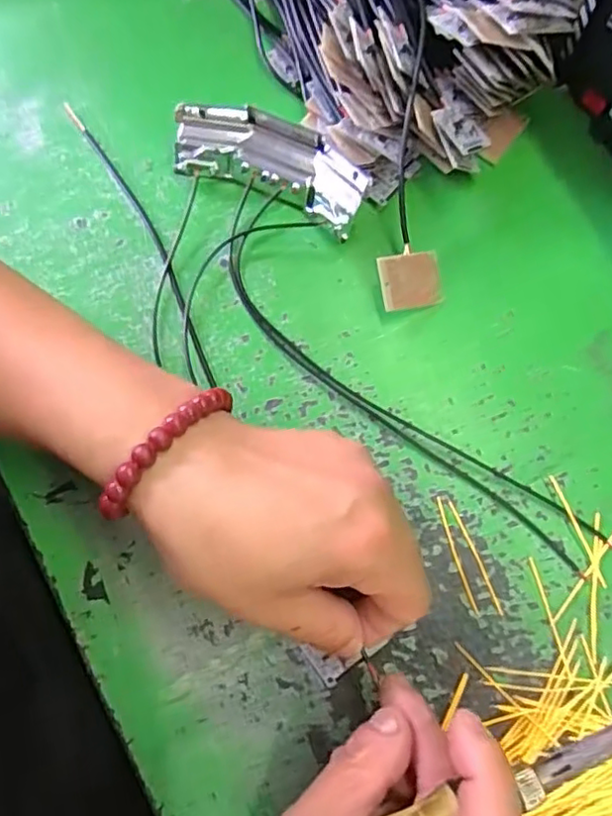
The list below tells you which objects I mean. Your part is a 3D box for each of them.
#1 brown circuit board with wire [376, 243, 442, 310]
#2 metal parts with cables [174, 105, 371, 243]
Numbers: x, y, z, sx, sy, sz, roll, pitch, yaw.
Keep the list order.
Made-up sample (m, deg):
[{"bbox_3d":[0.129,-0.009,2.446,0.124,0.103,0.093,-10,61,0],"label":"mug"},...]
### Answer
[{"bbox_3d":[0.050,-0.062,0.299,0.032,0.004,0.028,-12,97,-20],"label":"brown circuit board with wire"},{"bbox_3d":[-0.016,-0.120,0.308,0.095,0.026,0.037,24,81,8],"label":"metal parts with cables"}]

